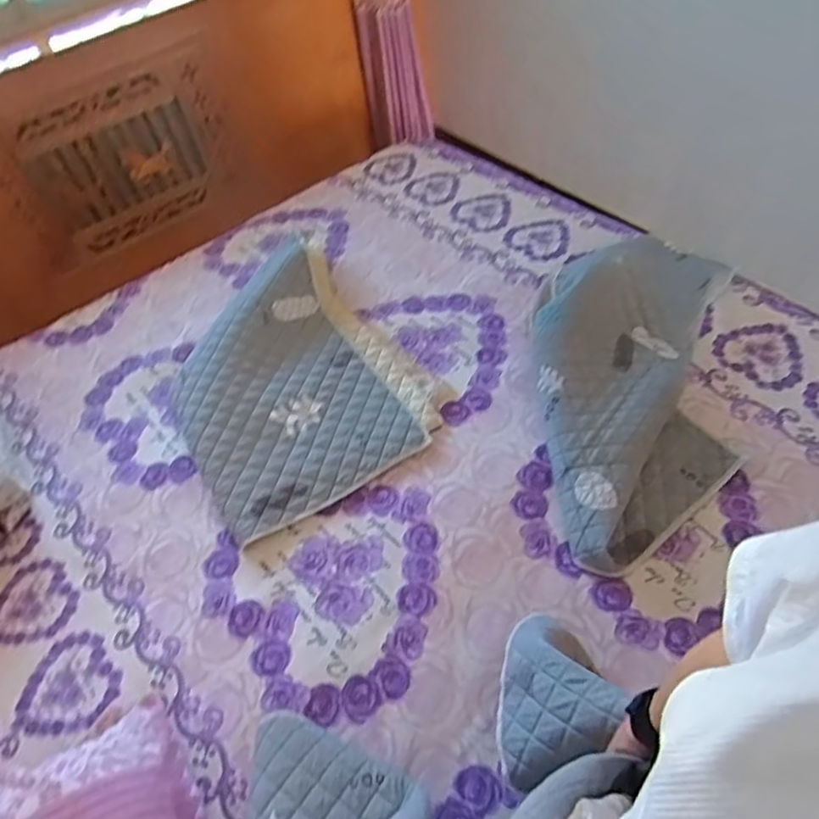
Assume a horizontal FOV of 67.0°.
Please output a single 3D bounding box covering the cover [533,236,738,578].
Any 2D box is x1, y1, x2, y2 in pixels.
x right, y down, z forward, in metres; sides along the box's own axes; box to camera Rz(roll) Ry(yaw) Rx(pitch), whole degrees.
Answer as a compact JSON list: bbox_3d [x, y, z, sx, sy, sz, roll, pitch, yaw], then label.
[{"bbox_3d":[0.482,-0.090,1.368,0.421,0.129,0.927,7,54,15],"label":"cover"}]

